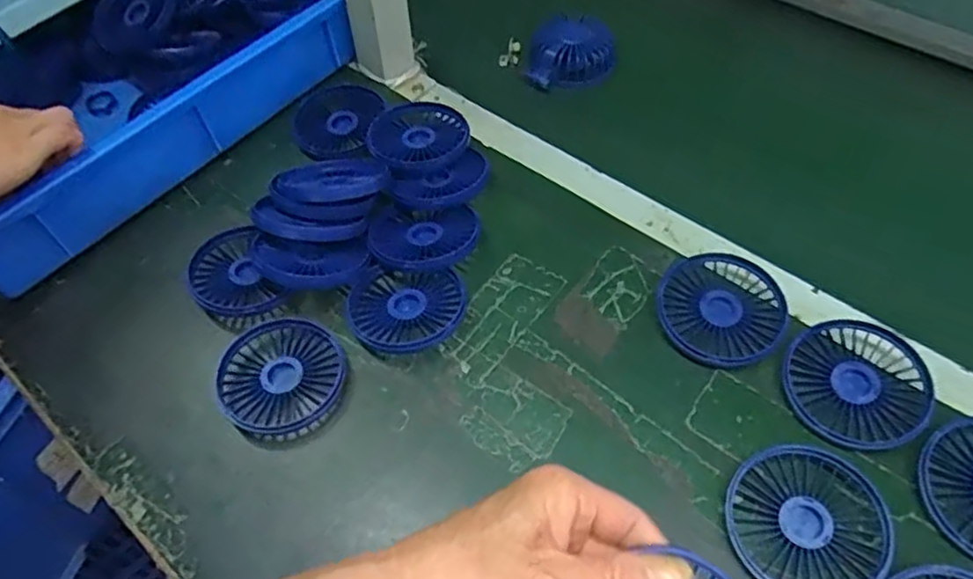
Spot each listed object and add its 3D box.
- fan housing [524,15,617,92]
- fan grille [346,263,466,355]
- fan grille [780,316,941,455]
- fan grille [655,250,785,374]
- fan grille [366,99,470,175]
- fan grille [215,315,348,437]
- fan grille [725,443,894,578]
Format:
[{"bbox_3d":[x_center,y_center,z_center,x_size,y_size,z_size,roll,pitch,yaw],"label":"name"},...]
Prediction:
[{"bbox_3d":[0.088,-0.247,0.679,0.086,0.038,0.082,2,55,4],"label":"fan housing"},{"bbox_3d":[-0.061,0.014,0.490,0.086,0.020,0.072,6,56,7],"label":"fan grille"},{"bbox_3d":[0.245,0.061,0.436,0.085,0.015,0.091,-1,55,2],"label":"fan grille"},{"bbox_3d":[0.169,0.014,0.475,0.085,0.019,0.090,-1,55,2],"label":"fan grille"},{"bbox_3d":[-0.060,-0.134,0.581,0.084,0.018,0.088,-1,55,2],"label":"fan grille"},{"bbox_3d":[-0.143,0.058,0.469,0.087,0.013,0.087,7,56,7],"label":"fan grille"},{"bbox_3d":[0.187,0.135,0.384,0.082,0.016,0.087,-1,55,2],"label":"fan grille"}]

